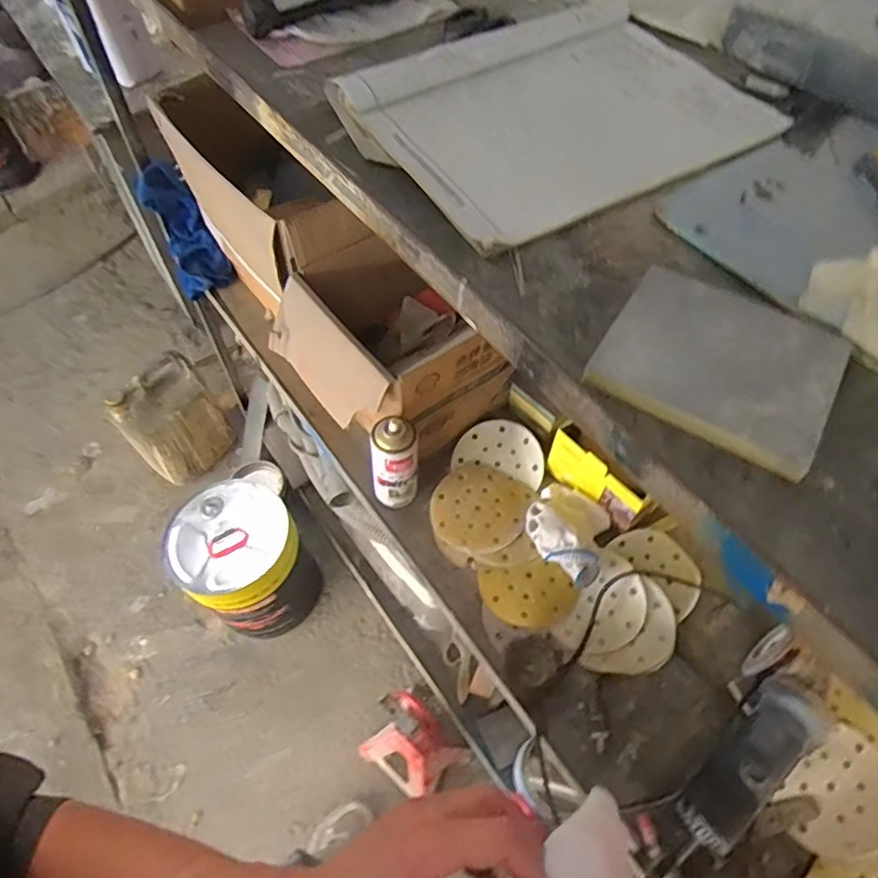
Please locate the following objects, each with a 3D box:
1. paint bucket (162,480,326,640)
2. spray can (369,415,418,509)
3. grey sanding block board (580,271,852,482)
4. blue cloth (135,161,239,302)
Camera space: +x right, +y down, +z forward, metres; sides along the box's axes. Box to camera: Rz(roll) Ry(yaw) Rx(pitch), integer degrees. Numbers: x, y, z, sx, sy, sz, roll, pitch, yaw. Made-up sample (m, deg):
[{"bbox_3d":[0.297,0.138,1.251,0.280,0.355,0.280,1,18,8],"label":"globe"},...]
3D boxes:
[{"bbox_3d":[-0.439,0.303,1.427,0.232,0.369,0.255,0,57,1],"label":"paint bucket"},{"bbox_3d":[-0.062,0.038,0.858,0.065,0.171,0.056,4,57,4],"label":"spray can"},{"bbox_3d":[0.156,-0.045,0.334,0.117,0.011,0.108,29,62,19],"label":"grey sanding block board"},{"bbox_3d":[-0.486,-0.399,1.155,0.097,0.213,0.202,-27,60,-16],"label":"blue cloth"}]

